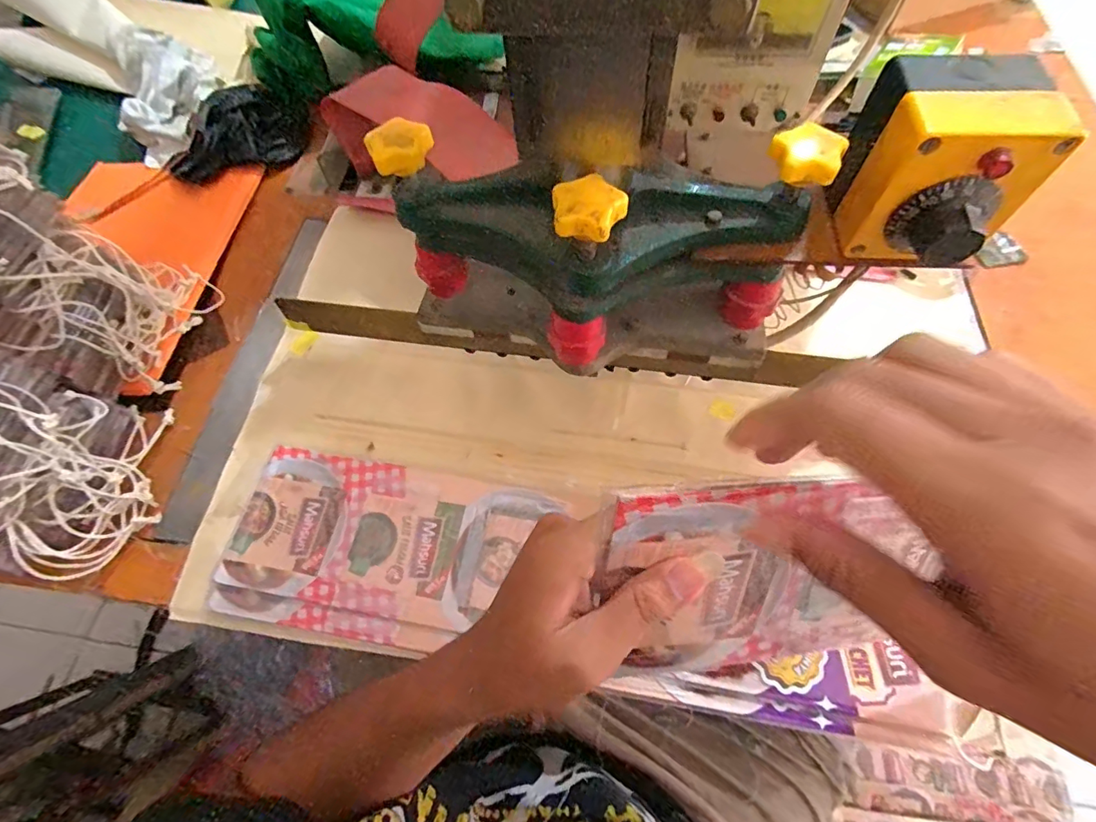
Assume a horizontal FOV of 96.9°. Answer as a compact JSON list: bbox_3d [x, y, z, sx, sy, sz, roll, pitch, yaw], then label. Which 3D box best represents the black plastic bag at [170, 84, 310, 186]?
[{"bbox_3d":[-0.401,-0.355,0.620,0.180,0.056,0.091,-30,65,-10],"label":"black plastic bag"}]

